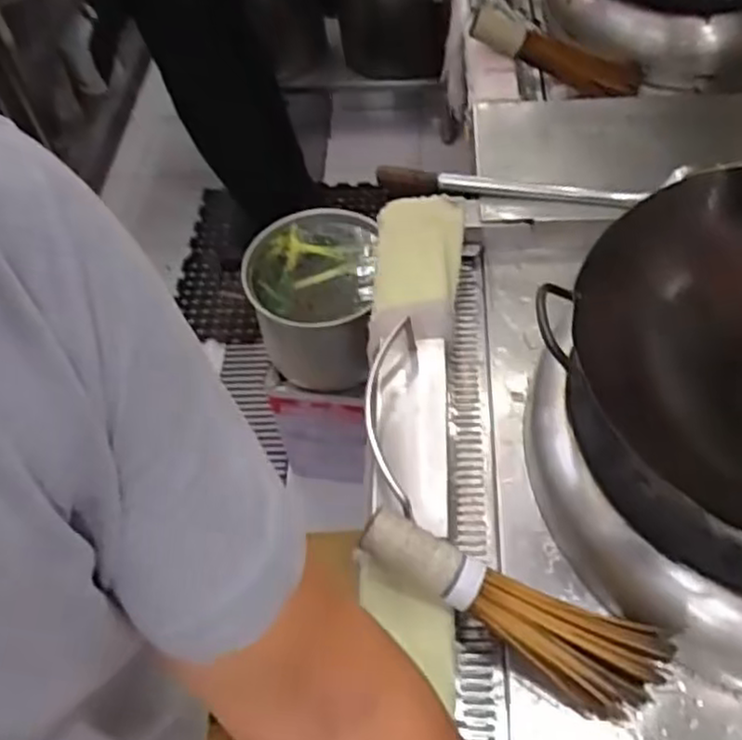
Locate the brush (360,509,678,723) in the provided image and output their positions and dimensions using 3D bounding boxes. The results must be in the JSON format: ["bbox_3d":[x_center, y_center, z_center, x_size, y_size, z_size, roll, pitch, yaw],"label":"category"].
[{"bbox_3d":[0.128,0.224,0.709,0.309,0.063,0.089,27,60,7],"label":"brush"}]

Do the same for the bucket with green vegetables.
[{"bbox_3d":[-0.108,-0.130,1.408,0.246,0.213,0.288,-4,55,2],"label":"bucket with green vegetables"}]

